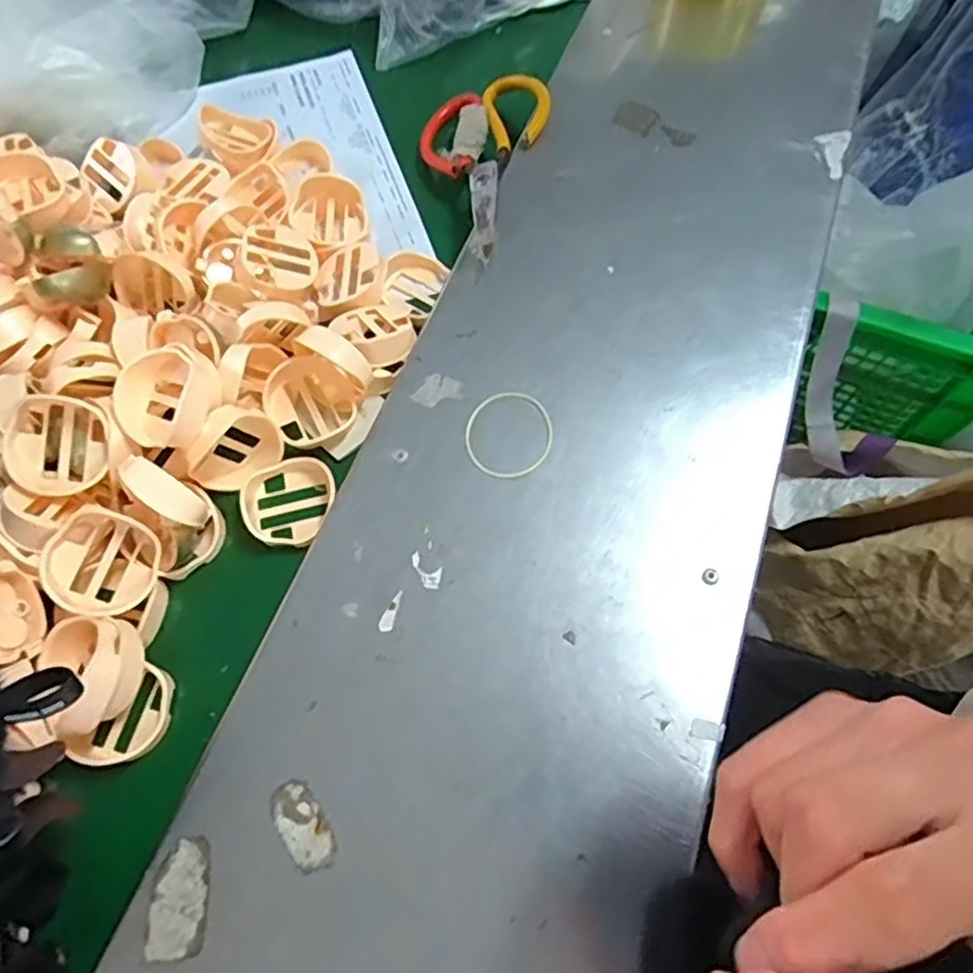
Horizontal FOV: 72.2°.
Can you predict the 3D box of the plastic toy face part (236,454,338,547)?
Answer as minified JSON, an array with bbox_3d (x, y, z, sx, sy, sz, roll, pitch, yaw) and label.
[{"bbox_3d":[-0.120,0.010,0.411,0.057,0.015,0.054,-33,69,-14],"label":"plastic toy face part"}]

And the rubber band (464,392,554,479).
[{"bbox_3d":[0.014,-0.033,0.409,0.055,0.004,0.059,0,65,1],"label":"rubber band"}]

